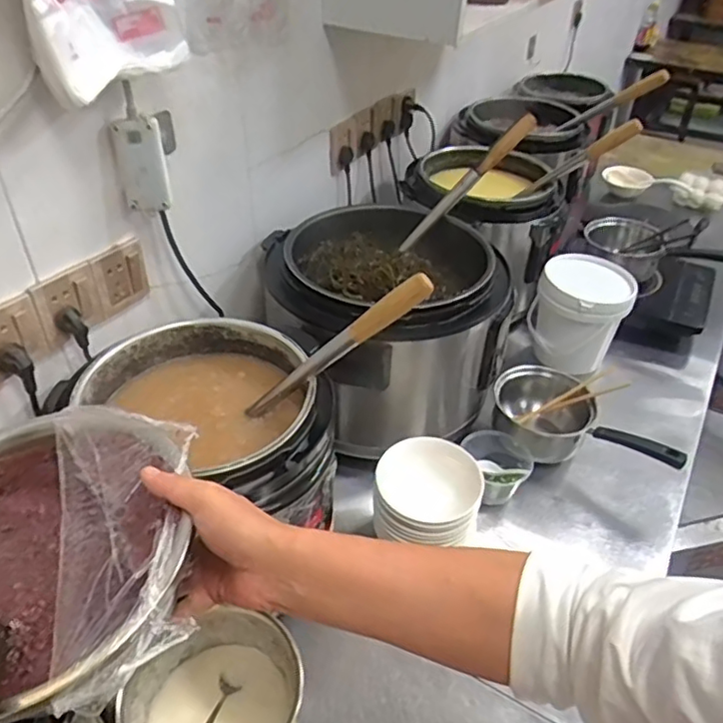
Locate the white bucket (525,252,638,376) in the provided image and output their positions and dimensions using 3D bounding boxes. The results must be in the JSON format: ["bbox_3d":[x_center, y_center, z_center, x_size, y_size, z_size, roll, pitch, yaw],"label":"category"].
[{"bbox_3d":[0.448,-0.091,1.291,0.186,0.217,0.201,1,40,-1],"label":"white bucket"}]

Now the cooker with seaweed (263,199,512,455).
[{"bbox_3d":[0.039,-0.074,1.110,0.392,0.282,0.392,-4,40,-7],"label":"cooker with seaweed"}]

